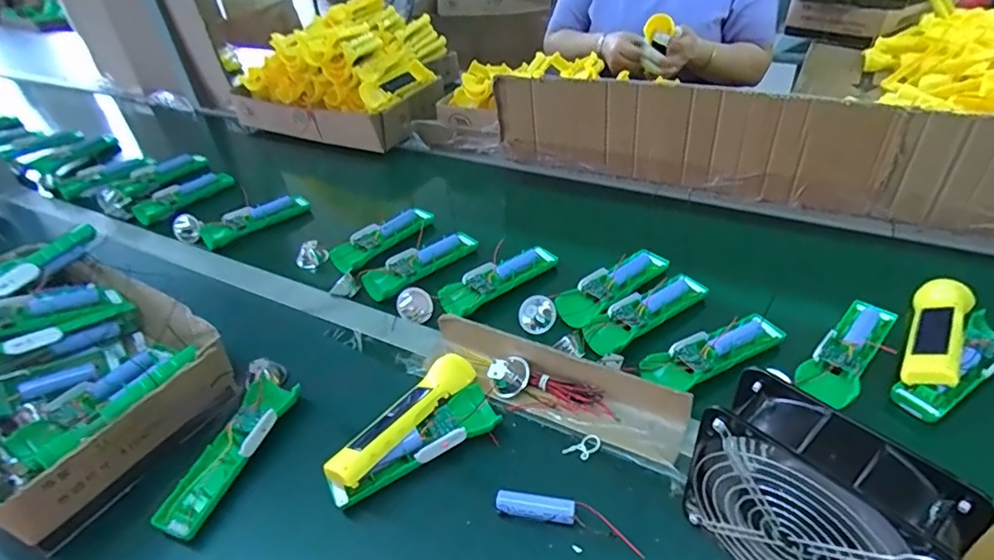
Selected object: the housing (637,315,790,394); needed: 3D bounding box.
[{"bbox_3d":[0.225,0.073,0.573,0.158,0.023,0.046,-23,38,-15],"label":"housing"}]

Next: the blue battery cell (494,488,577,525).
[{"bbox_3d":[0.032,0.193,0.460,0.065,0.018,0.019,1,38,18],"label":"blue battery cell"}]

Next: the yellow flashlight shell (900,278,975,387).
[{"bbox_3d":[0.447,0.048,0.558,0.044,0.023,0.166,18,46,35],"label":"yellow flashlight shell"}]

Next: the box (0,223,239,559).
[{"bbox_3d":[-0.510,0.087,0.625,0.456,0.107,0.253,17,46,27],"label":"box"}]

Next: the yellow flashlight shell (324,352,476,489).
[{"bbox_3d":[-0.086,0.126,0.520,0.043,0.029,0.164,19,46,35],"label":"yellow flashlight shell"}]

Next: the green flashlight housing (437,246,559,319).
[{"bbox_3d":[0.001,-0.006,0.703,0.165,0.023,0.049,-34,41,-27],"label":"green flashlight housing"}]

